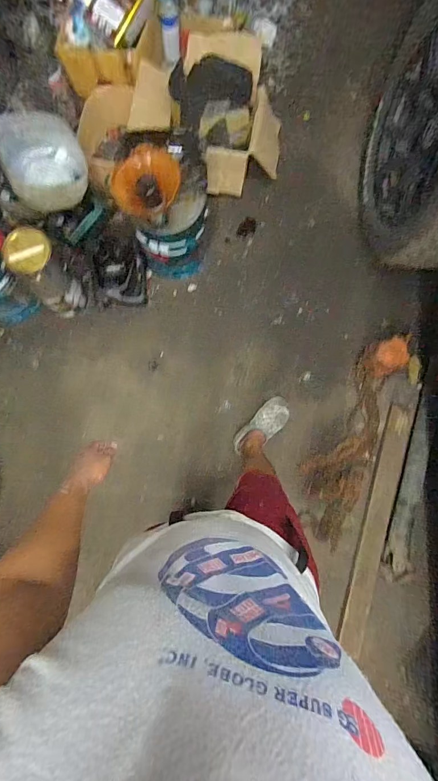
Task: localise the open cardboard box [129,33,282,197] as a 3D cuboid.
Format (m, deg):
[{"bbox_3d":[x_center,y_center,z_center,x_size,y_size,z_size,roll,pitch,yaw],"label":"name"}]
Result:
[{"bbox_3d":[-0.032,-1.221,1.504,0.626,0.267,0.606,7,82,1],"label":"open cardboard box"}]

